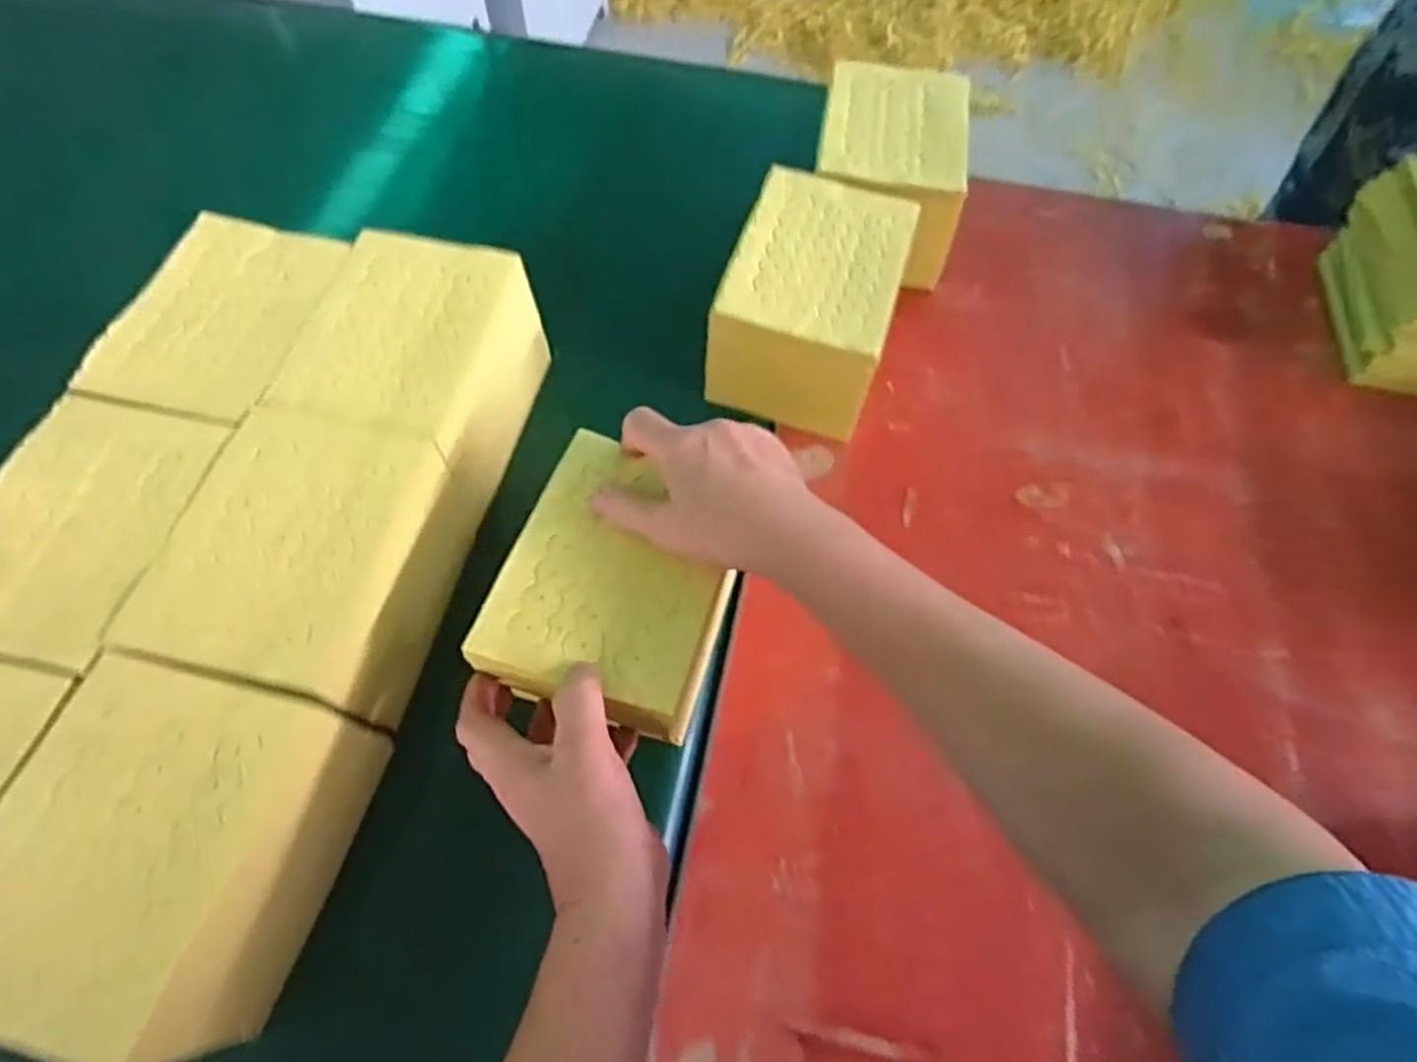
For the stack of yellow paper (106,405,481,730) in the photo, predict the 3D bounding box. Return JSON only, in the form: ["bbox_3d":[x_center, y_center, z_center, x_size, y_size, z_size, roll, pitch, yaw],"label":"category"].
[{"bbox_3d":[-0.243,0.027,0.485,0.120,0.112,0.162,10,61,4],"label":"stack of yellow paper"}]

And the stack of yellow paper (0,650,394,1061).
[{"bbox_3d":[-0.277,0.168,0.403,0.129,0.103,0.163,11,61,5],"label":"stack of yellow paper"}]

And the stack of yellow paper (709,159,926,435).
[{"bbox_3d":[0.079,-0.173,0.607,0.124,0.123,0.162,16,62,8],"label":"stack of yellow paper"}]

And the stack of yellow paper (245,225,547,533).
[{"bbox_3d":[-0.202,-0.111,0.556,0.128,0.111,0.166,13,61,6],"label":"stack of yellow paper"}]

